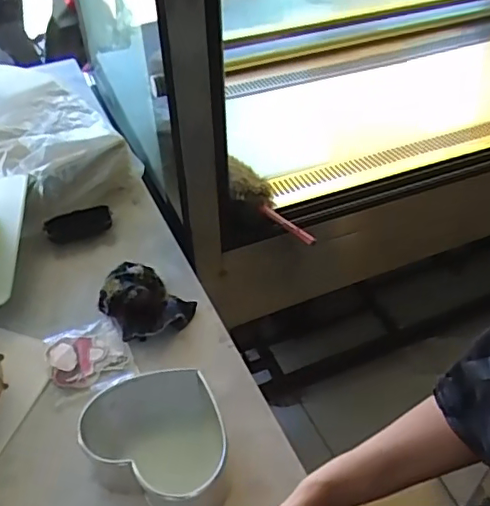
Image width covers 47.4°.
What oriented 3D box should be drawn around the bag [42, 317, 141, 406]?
[{"bbox_3d":[-0.210,0.140,0.756,0.105,0.010,0.109,-18,47,-16],"label":"bag"}]

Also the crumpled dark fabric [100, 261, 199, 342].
[{"bbox_3d":[-0.149,0.063,0.809,0.112,0.041,0.145,-32,52,-27],"label":"crumpled dark fabric"}]

